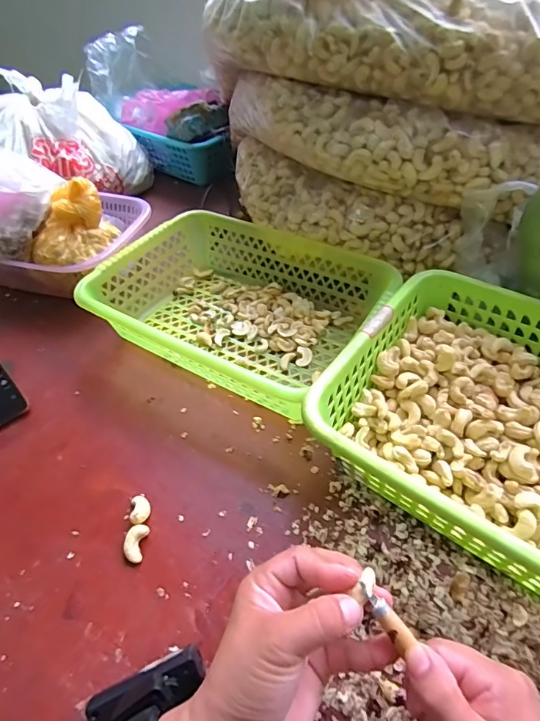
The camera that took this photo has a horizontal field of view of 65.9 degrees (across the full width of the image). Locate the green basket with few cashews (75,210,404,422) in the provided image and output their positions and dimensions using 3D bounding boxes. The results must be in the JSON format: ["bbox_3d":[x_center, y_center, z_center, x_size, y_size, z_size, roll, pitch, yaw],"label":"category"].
[{"bbox_3d":[-0.040,-0.072,0.504,0.304,0.074,0.231,25,53,25],"label":"green basket with few cashews"}]

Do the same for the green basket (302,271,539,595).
[{"bbox_3d":[0.229,0.065,0.347,0.334,0.091,0.256,27,54,26],"label":"green basket"}]

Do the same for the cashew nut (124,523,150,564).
[{"bbox_3d":[-0.113,0.152,0.349,0.015,0.013,0.029,4,47,7],"label":"cashew nut"}]

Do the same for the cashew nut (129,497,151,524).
[{"bbox_3d":[-0.113,0.132,0.367,0.015,0.014,0.025,-7,47,-3],"label":"cashew nut"}]

